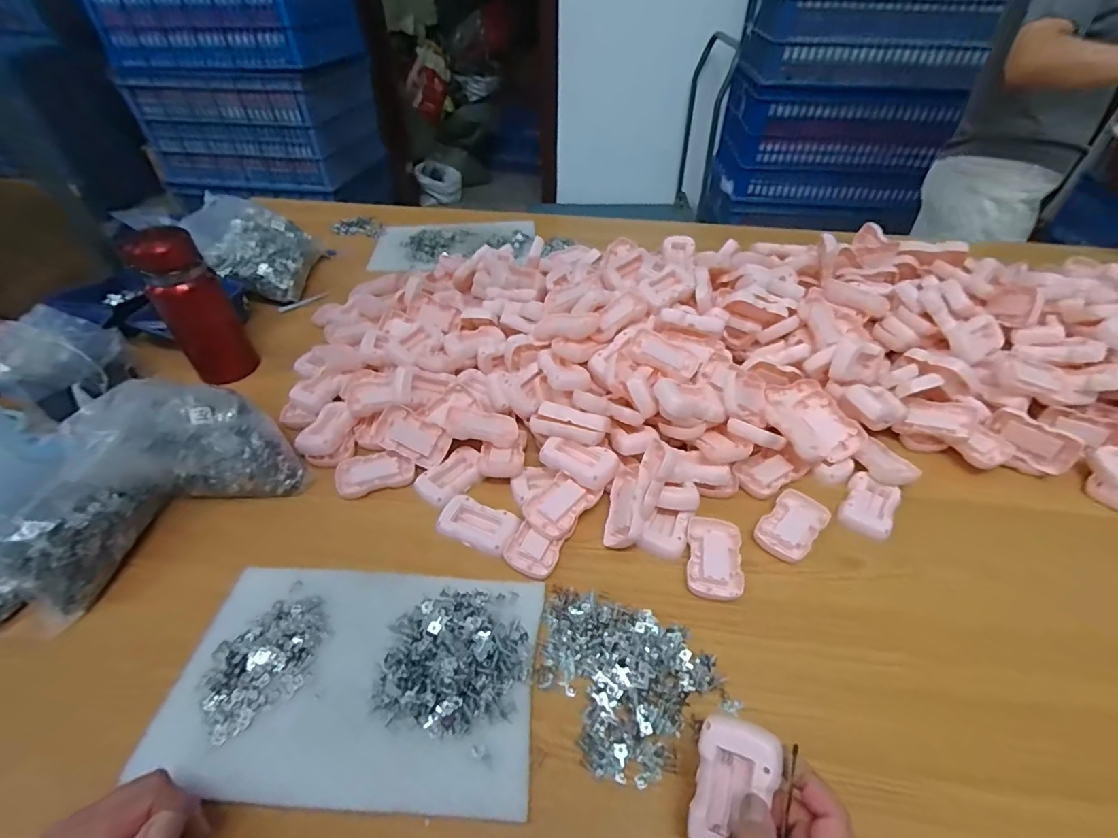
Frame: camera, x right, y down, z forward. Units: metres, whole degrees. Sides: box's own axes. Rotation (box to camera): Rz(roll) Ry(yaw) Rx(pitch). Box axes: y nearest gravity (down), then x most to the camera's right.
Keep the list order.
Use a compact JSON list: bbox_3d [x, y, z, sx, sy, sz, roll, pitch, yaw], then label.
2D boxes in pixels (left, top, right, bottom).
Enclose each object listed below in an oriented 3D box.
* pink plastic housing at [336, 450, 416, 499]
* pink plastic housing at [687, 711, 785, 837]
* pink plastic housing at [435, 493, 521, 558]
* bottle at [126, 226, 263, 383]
[{"bbox_3d":[-0.227,0.064,0.608,0.089,0.018,0.056,-17,46,-17],"label":"pink plastic housing"},{"bbox_3d":[0.115,0.253,0.339,0.051,0.018,0.088,23,84,24],"label":"pink plastic housing"},{"bbox_3d":[-0.090,0.117,0.549,0.086,0.014,0.049,19,47,19],"label":"pink plastic housing"},{"bbox_3d":[-0.546,-0.163,0.746,0.098,0.249,0.107,-29,49,-29],"label":"bottle"}]

